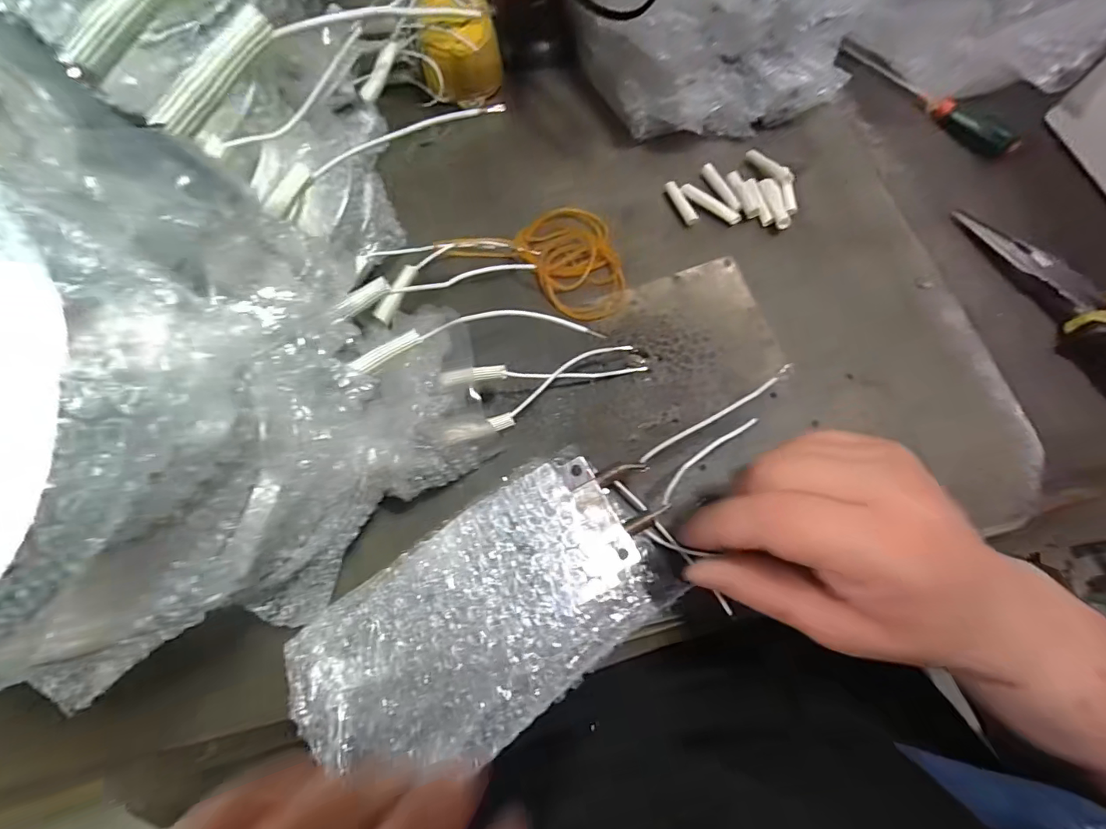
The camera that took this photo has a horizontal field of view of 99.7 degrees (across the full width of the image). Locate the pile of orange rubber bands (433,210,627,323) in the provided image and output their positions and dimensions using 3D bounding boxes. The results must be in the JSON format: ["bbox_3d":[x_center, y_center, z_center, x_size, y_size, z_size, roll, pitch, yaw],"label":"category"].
[{"bbox_3d":[-0.004,-0.104,0.284,0.106,0.034,0.074,15,72,6],"label":"pile of orange rubber bands"}]

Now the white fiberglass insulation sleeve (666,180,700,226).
[{"bbox_3d":[0.086,-0.141,0.311,0.009,0.005,0.034,-22,73,-6],"label":"white fiberglass insulation sleeve"}]

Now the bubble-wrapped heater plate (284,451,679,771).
[{"bbox_3d":[-0.027,0.088,0.206,0.165,0.018,0.087,-34,74,-10],"label":"bubble-wrapped heater plate"}]

